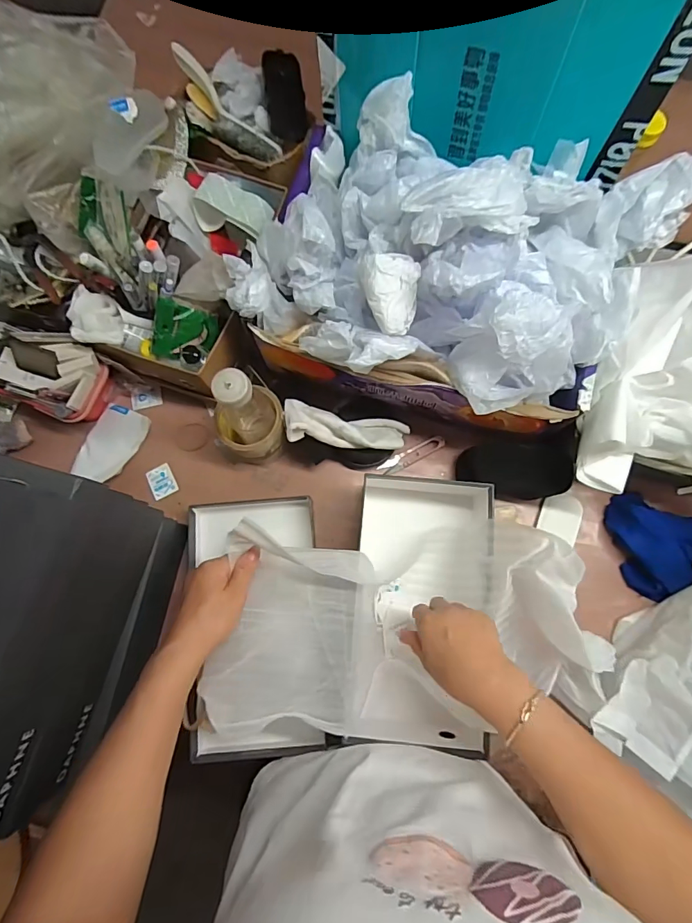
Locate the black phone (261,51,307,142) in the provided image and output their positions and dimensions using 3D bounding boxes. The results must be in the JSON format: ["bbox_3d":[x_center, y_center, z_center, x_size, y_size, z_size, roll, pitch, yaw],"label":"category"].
[{"bbox_3d":[-0.081,-0.489,0.584,0.052,0.008,0.104,-10,102,-16],"label":"black phone"}]

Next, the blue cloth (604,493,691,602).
[{"bbox_3d":[0.396,0.111,0.568,0.117,0.038,0.115,26,79,6],"label":"blue cloth"}]

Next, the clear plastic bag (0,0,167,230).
[{"bbox_3d":[-0.381,-0.434,0.551,0.316,0.128,0.252,11,78,3],"label":"clear plastic bag"}]

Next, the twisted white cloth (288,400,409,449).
[{"bbox_3d":[0.001,-0.044,0.564,0.161,0.027,0.048,8,77,-19],"label":"twisted white cloth"}]

